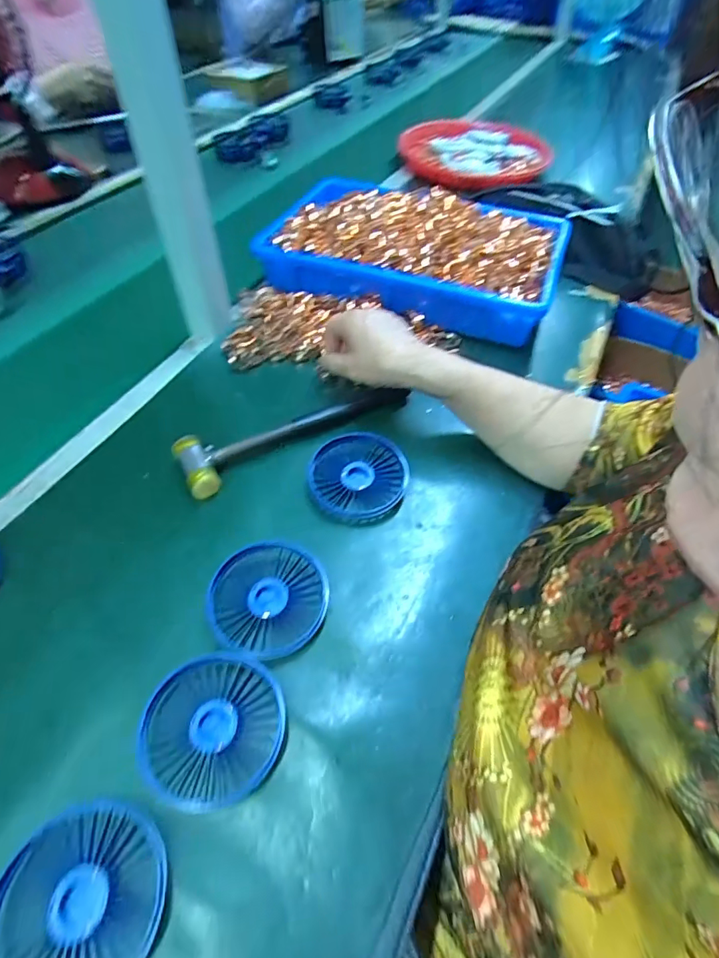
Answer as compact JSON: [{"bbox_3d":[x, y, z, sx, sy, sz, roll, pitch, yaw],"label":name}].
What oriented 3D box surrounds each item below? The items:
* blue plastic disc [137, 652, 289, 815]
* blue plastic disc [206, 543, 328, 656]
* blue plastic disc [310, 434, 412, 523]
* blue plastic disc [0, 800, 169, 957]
[{"bbox_3d":[-0.093,0.158,0.311,0.086,0.009,0.084,1,51,-1],"label":"blue plastic disc"},{"bbox_3d":[-0.068,0.089,0.366,0.084,0.016,0.086,1,51,-1],"label":"blue plastic disc"},{"bbox_3d":[-0.001,-0.002,0.443,0.088,0.022,0.085,1,51,-1],"label":"blue plastic disc"},{"bbox_3d":[-0.149,0.226,0.257,0.087,0.008,0.087,1,51,-1],"label":"blue plastic disc"}]

